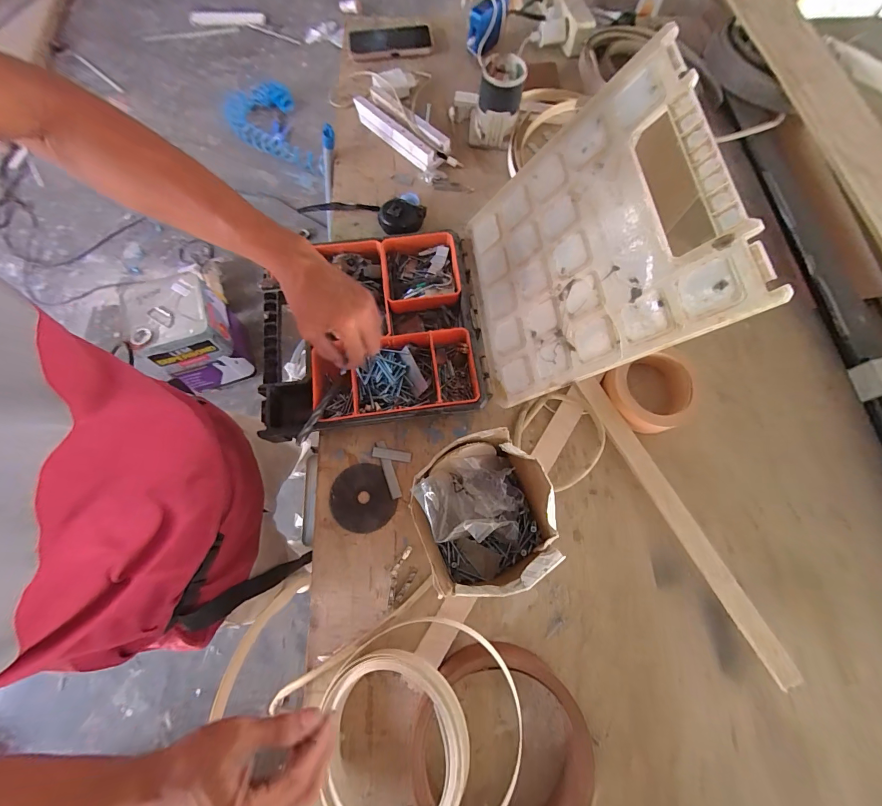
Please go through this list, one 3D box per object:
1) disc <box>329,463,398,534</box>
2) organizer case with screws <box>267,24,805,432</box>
[{"bbox_3d":[-0.108,0.130,0.506,0.079,0.004,0.088,-28,74,-7],"label":"disc"},{"bbox_3d":[-0.004,-0.145,0.438,0.479,0.256,0.286,-9,72,-1],"label":"organizer case with screws"}]

